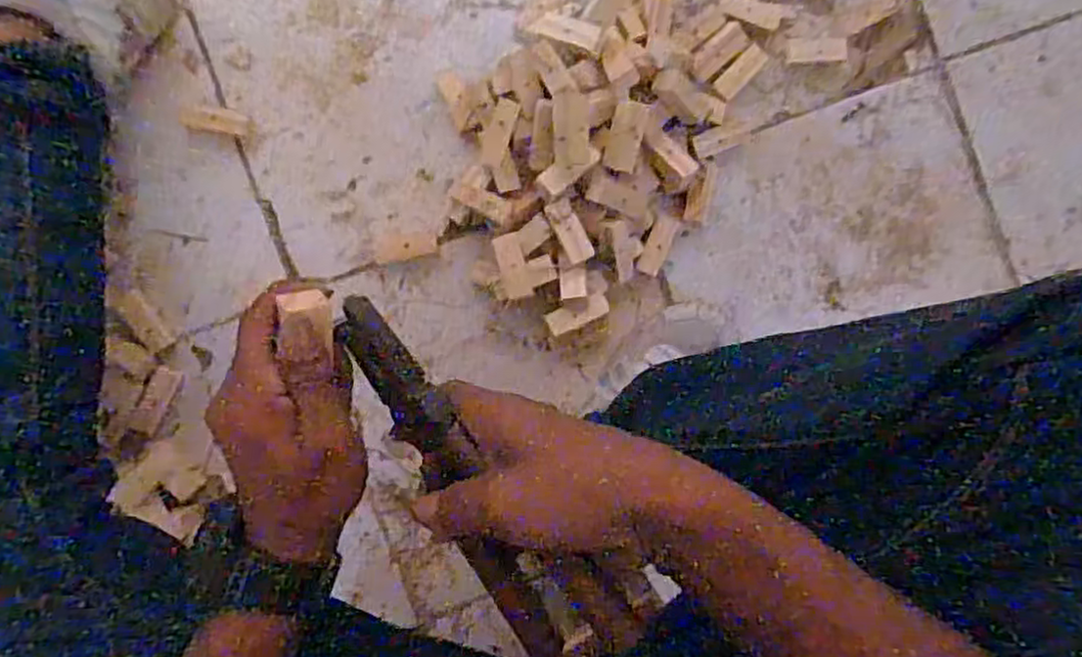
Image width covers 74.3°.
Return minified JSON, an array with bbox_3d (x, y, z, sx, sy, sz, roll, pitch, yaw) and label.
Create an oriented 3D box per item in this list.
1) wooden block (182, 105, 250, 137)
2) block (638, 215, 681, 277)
[{"bbox_3d":[-0.269,-0.173,0.591,0.054,0.004,0.020,7,90,-5],"label":"wooden block"},{"bbox_3d":[0.101,-0.071,0.614,0.022,0.013,0.051,23,89,-5],"label":"block"}]

